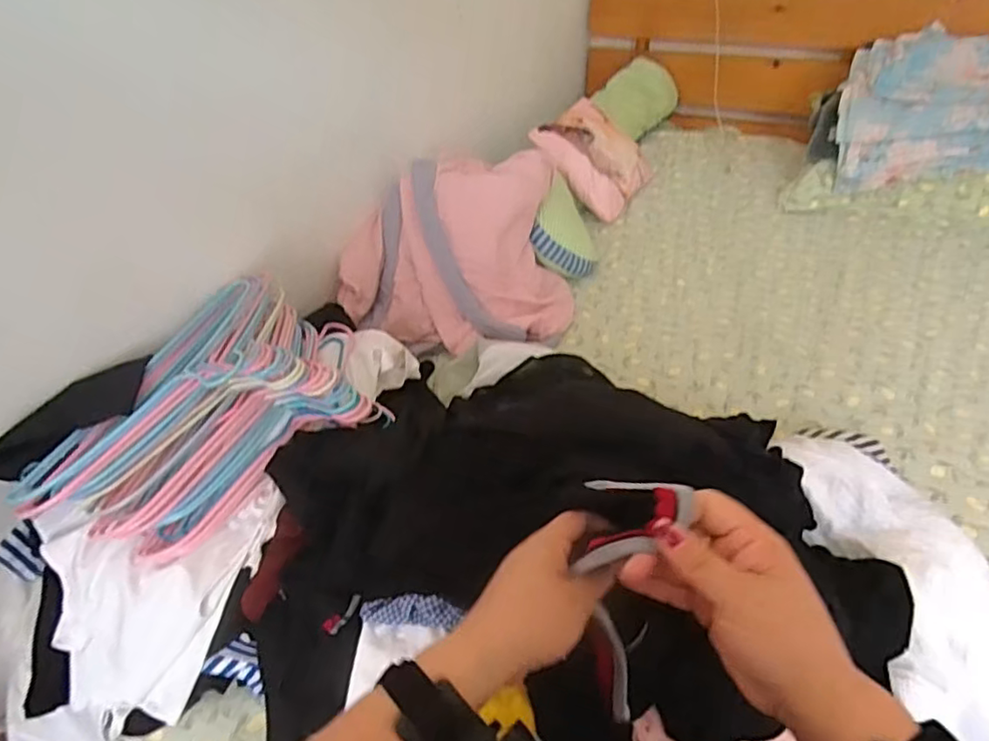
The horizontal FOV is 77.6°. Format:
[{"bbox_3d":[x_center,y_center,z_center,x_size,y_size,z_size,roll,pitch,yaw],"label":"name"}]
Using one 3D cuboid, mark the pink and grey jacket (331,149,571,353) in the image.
[{"bbox_3d":[-0.078,-0.249,1.259,0.438,0.242,0.328,-3,43,4],"label":"pink and grey jacket"}]

